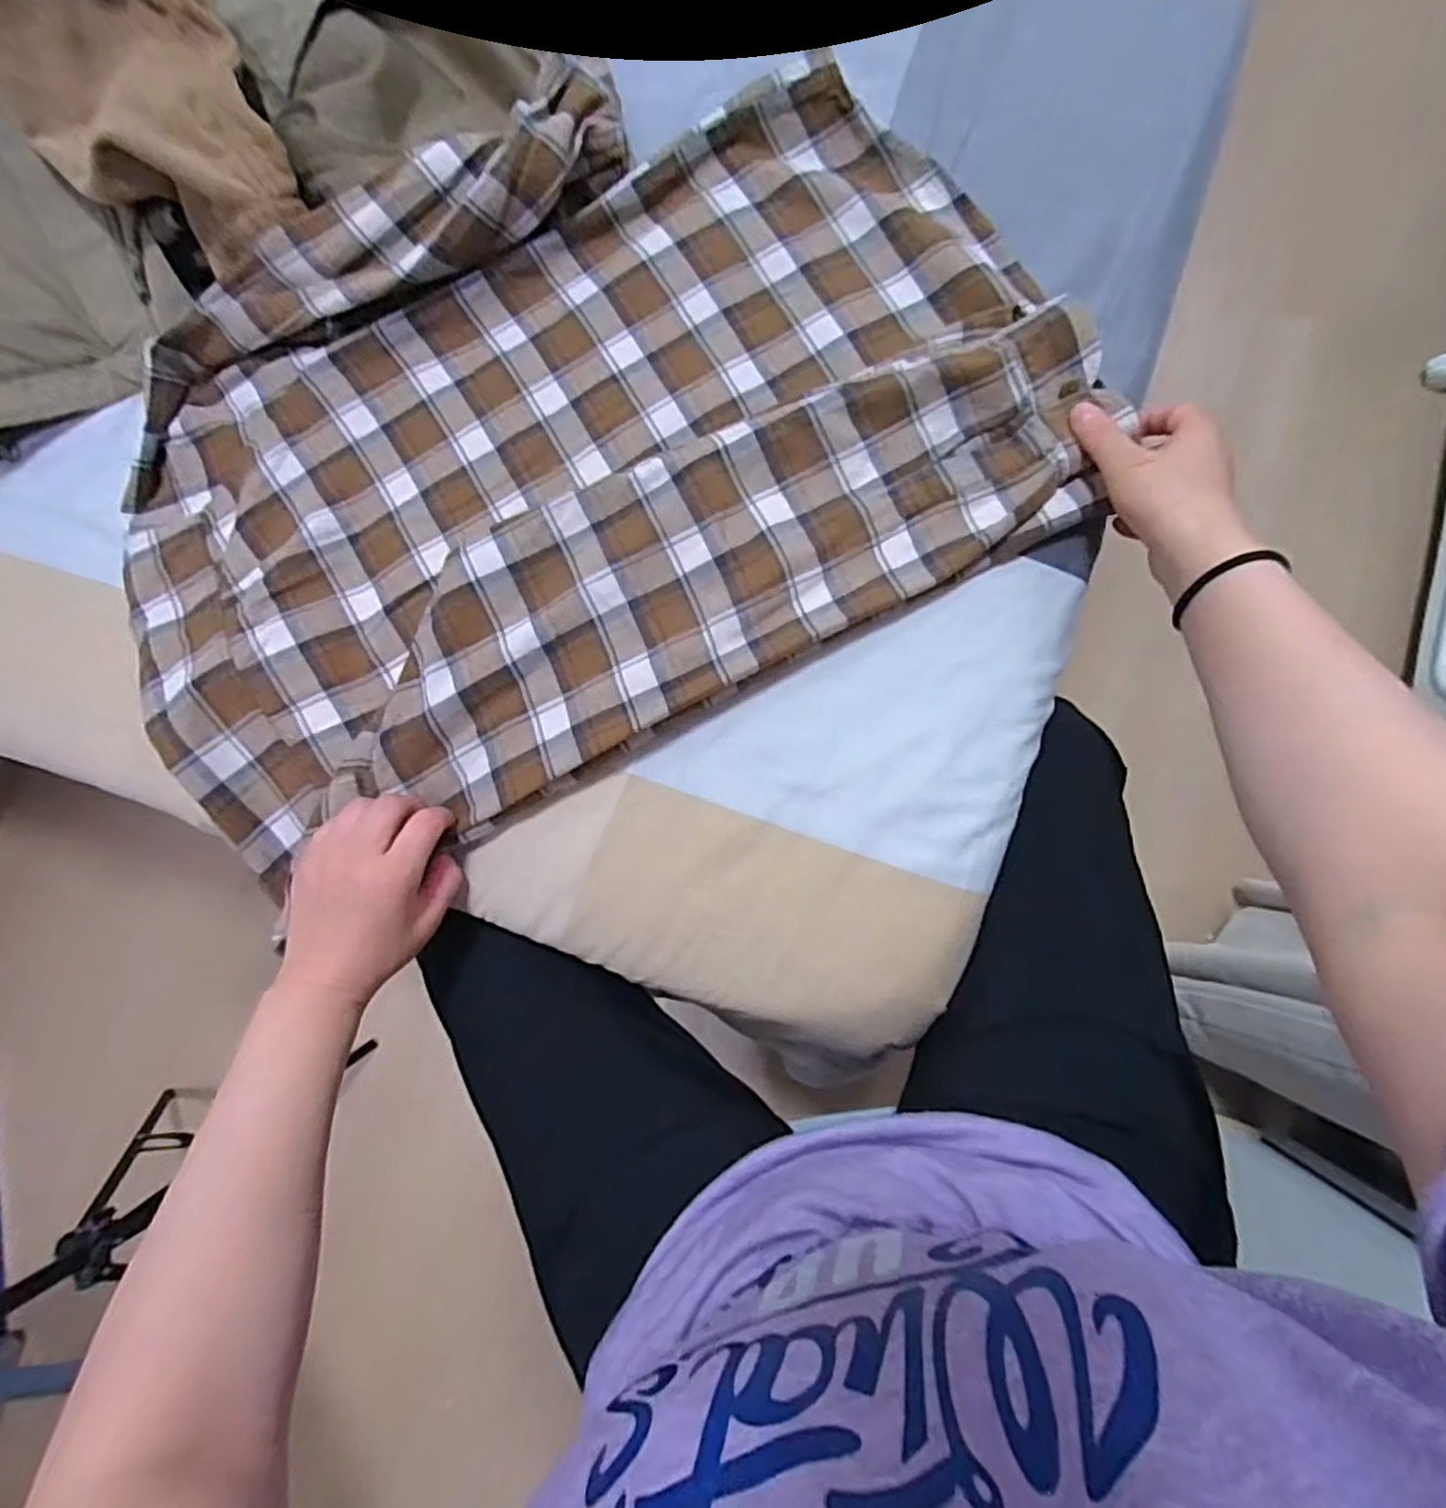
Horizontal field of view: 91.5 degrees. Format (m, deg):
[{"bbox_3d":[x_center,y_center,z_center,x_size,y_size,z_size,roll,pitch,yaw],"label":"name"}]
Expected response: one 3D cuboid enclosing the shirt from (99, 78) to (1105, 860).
[{"bbox_3d":[-0.112,-0.213,0.507,0.671,0.067,0.436,-24,86,6],"label":"shirt"}]

